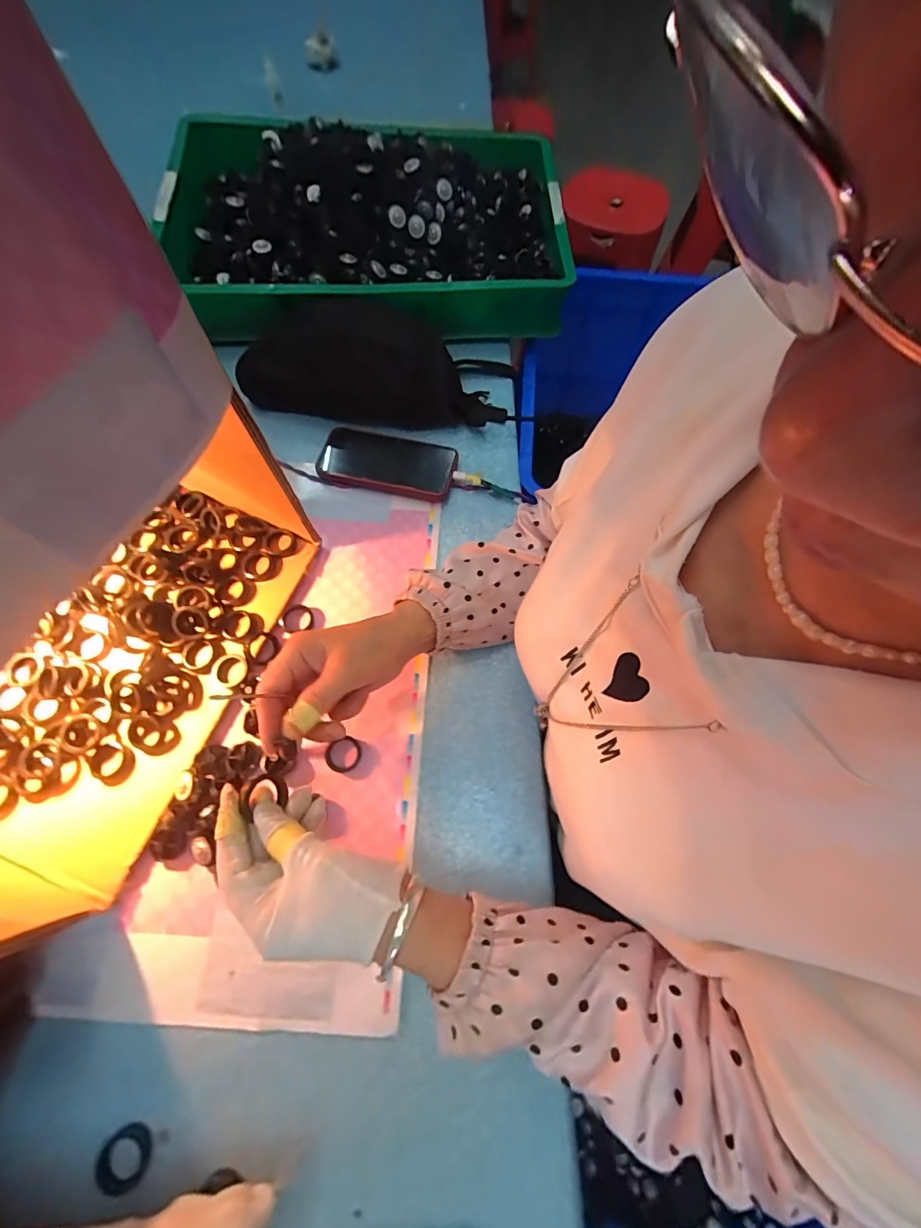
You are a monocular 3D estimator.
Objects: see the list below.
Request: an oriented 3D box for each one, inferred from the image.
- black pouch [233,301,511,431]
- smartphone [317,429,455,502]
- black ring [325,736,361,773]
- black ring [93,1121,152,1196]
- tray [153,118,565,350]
[{"bbox_3d":[-0.105,-0.313,0.546,0.309,0.086,0.121,10,68,1],"label":"black pouch"},{"bbox_3d":[-0.089,-0.183,0.532,0.160,0.018,0.080,12,68,2],"label":"smartphone"},{"bbox_3d":[-0.110,0.133,0.411,0.033,0.008,0.030,1,68,-2],"label":"black ring"},{"bbox_3d":[-0.237,0.384,0.308,0.037,0.004,0.033,-18,70,-10],"label":"black ring"},{"bbox_3d":[-0.126,-0.549,0.607,0.523,0.108,0.362,-4,68,-4],"label":"tray"}]

